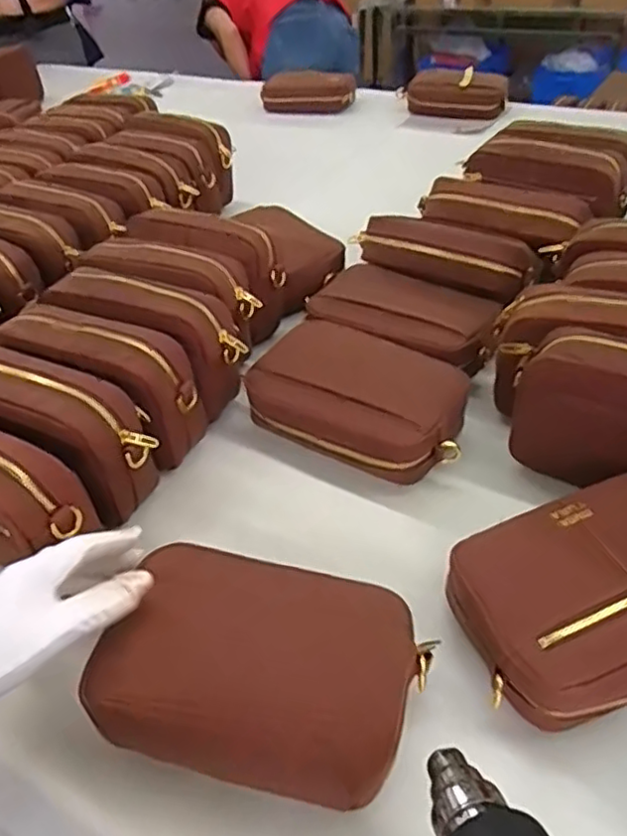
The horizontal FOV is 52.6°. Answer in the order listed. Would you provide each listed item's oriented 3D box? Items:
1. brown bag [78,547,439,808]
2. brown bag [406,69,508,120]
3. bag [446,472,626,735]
[{"bbox_3d":[-0.031,0.152,0.396,0.187,0.048,0.123,6,43,12],"label":"brown bag"},{"bbox_3d":[0.275,-0.627,1.223,0.186,0.068,0.077,10,44,16],"label":"brown bag"},{"bbox_3d":[0.191,0.122,0.433,0.195,0.068,0.130,-18,43,-14],"label":"bag"}]

